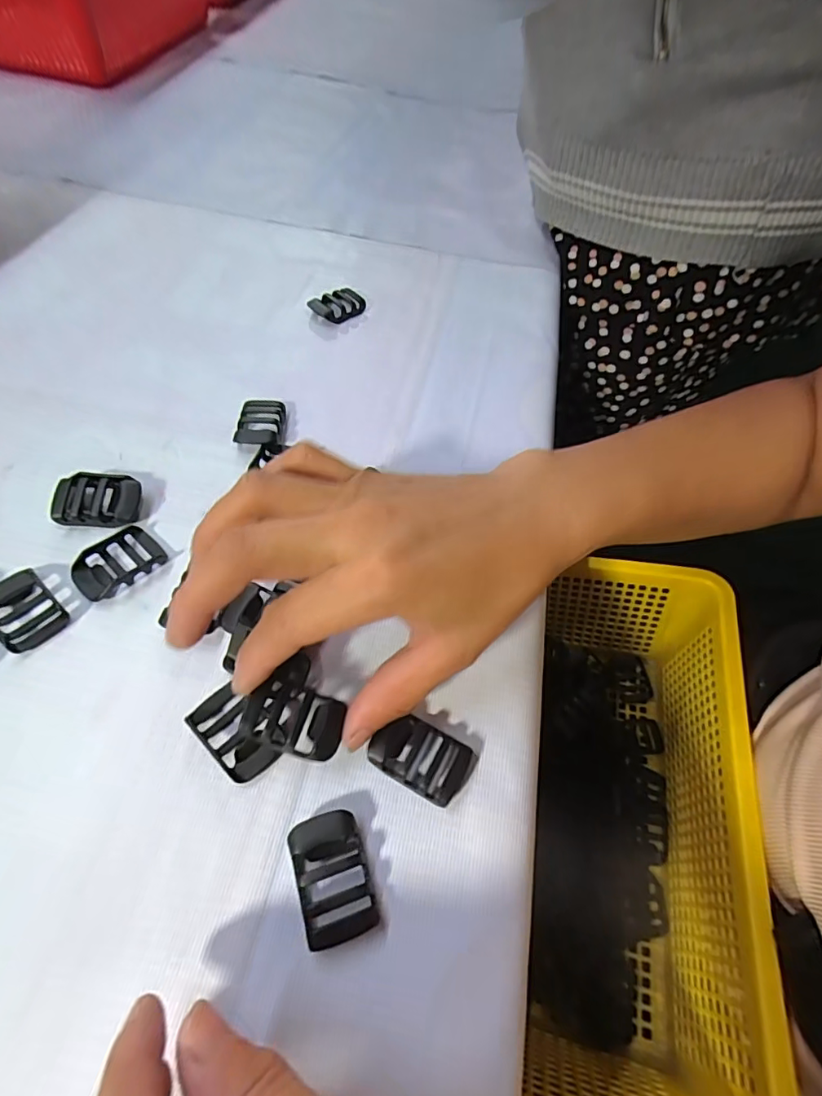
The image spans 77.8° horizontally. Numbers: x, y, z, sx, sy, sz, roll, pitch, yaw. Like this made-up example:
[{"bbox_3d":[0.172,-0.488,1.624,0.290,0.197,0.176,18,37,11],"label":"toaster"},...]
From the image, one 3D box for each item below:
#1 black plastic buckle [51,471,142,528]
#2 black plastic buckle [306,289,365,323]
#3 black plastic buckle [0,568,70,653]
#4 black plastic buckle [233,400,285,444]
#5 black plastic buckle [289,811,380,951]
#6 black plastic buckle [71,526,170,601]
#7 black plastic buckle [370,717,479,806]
[{"bbox_3d":[-0.157,-0.024,0.256,0.036,0.011,0.028,-1,57,-6],"label":"black plastic buckle"},{"bbox_3d":[-0.049,-0.172,0.361,0.028,0.006,0.039,40,62,19],"label":"black plastic buckle"},{"bbox_3d":[-0.173,0.027,0.226,0.040,0.007,0.025,40,62,19],"label":"black plastic buckle"},{"bbox_3d":[-0.087,-0.072,0.293,0.024,0.009,0.038,3,57,-3],"label":"black plastic buckle"},{"bbox_3d":[-0.028,0.115,0.179,0.024,0.009,0.039,-14,59,-13],"label":"black plastic buckle"},{"bbox_3d":[-0.140,0.006,0.242,0.026,0.006,0.039,40,63,20],"label":"black plastic buckle"},{"bbox_3d":[0.005,0.083,0.204,0.039,0.007,0.025,26,59,12],"label":"black plastic buckle"}]

